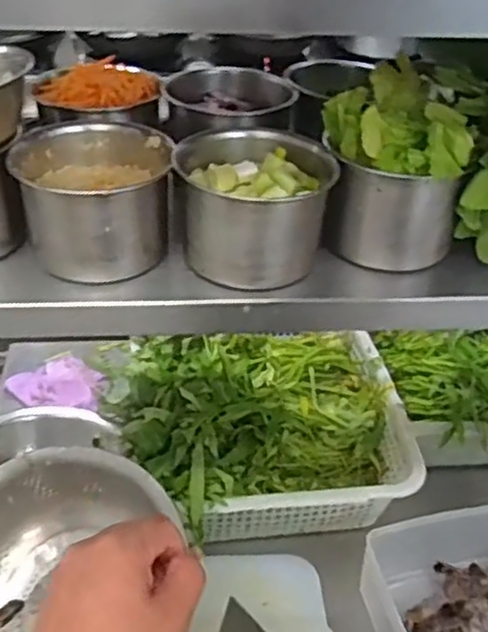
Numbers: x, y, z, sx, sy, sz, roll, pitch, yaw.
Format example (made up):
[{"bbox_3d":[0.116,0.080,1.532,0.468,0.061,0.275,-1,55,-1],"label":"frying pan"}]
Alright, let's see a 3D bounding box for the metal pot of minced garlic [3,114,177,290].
[{"bbox_3d":[-0.116,-0.097,0.575,0.117,0.090,0.108,-3,38,-8],"label":"metal pot of minced garlic"}]

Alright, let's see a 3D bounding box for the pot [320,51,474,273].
[{"bbox_3d":[0.116,-0.115,0.579,0.110,0.131,0.104,9,38,8],"label":"pot"}]

